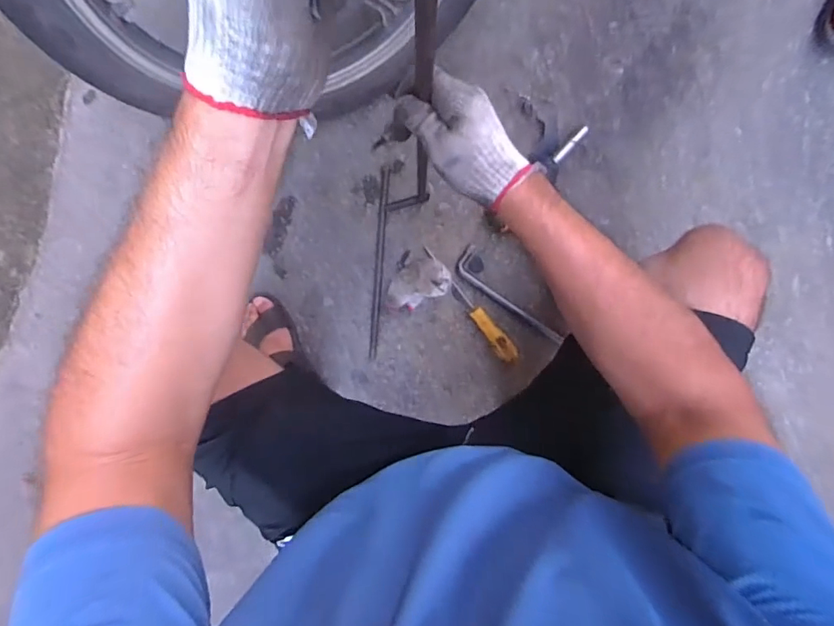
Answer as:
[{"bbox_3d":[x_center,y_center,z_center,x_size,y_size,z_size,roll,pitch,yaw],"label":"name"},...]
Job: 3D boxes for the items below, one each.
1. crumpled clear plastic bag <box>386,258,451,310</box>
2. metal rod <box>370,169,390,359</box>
[{"bbox_3d":[-0.002,-0.051,0.841,0.122,0.051,0.076,-25,95,7],"label":"crumpled clear plastic bag"},{"bbox_3d":[-0.068,-0.083,0.856,0.016,0.010,0.332,5,96,6],"label":"metal rod"}]

